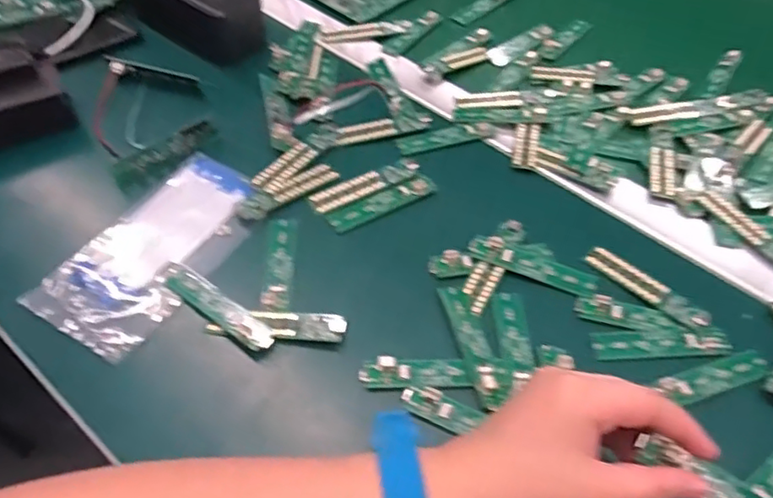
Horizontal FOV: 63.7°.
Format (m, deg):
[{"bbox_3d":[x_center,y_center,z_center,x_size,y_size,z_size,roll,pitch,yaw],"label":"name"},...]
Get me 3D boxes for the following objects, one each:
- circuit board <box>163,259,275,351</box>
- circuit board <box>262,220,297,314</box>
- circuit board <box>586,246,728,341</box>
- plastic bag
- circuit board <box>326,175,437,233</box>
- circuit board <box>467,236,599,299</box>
[{"bbox_3d":[-0.106,0.034,0.383,0.089,0.005,0.018,34,57,20],"label":"circuit board"},{"bbox_3d":[-0.071,0.008,0.410,0.017,0.004,0.077,1,52,-4],"label":"circuit board"},{"bbox_3d":[0.176,0.027,0.408,0.018,0.009,0.095,-35,62,-27],"label":"circuit board"},{"bbox_3d":[-0.151,-0.002,0.416,0.083,0.011,0.159,27,55,16],"label":"plastic bag"},{"bbox_3d":[-0.003,-0.034,0.450,0.083,0.004,0.019,-25,66,-18],"label":"circuit board"},{"bbox_3d":[0.098,0.010,0.416,0.085,0.011,0.020,20,53,11],"label":"circuit board"}]

